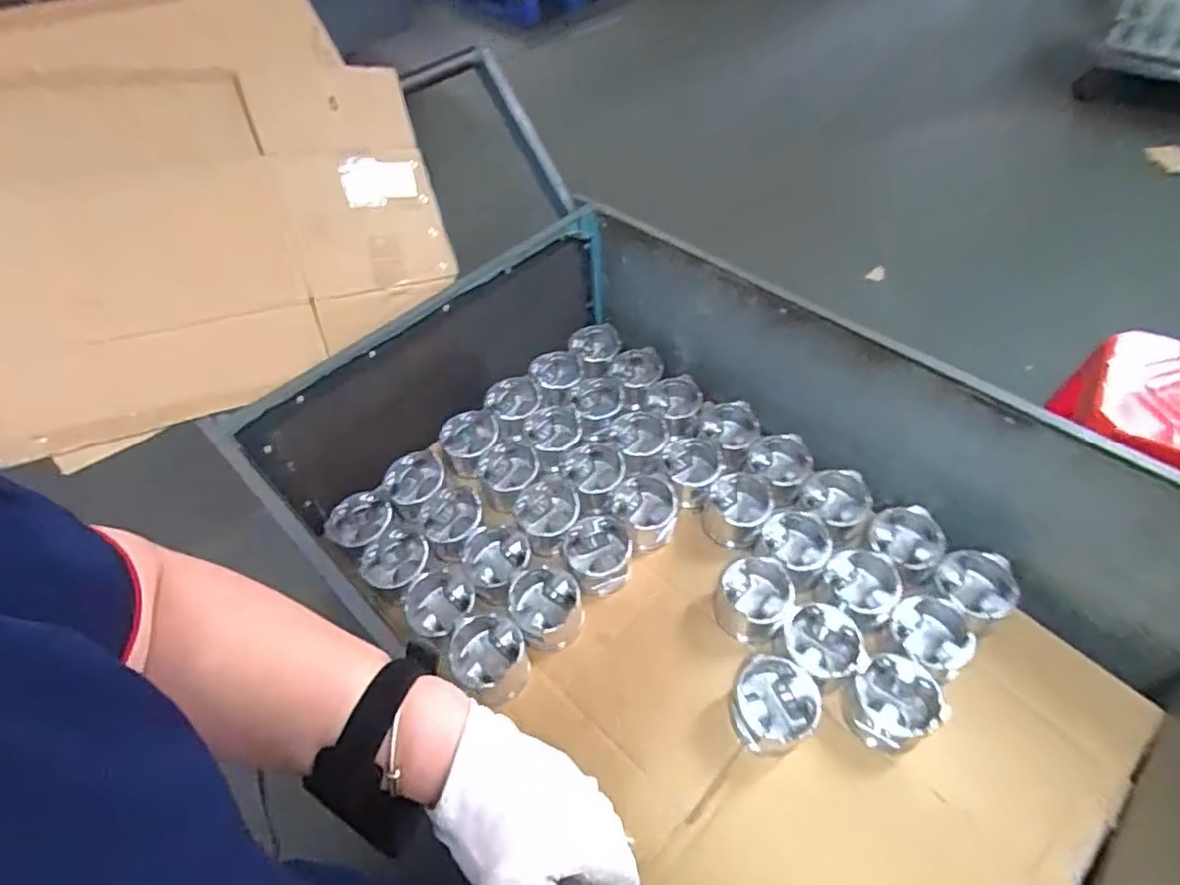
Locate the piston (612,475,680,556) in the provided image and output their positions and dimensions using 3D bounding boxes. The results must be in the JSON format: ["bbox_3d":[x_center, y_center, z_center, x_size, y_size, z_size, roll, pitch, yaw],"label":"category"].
[{"bbox_3d":[0.092,0.113,1.006,0.096,0.073,0.086,-24,52,-14],"label":"piston"}]

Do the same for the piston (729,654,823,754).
[{"bbox_3d":[0.239,0.339,0.824,0.103,0.076,0.101,-3,50,3],"label":"piston"}]

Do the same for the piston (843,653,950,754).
[{"bbox_3d":[0.393,0.346,0.831,0.099,0.100,0.098,-3,50,3],"label":"piston"}]

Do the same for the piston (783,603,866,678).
[{"bbox_3d":[0.318,0.281,0.868,0.098,0.054,0.100,4,51,9],"label":"piston"}]

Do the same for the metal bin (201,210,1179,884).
[{"bbox_3d":[0.164,0.164,0.868,0.747,0.341,1.108,-39,57,-24],"label":"metal bin"}]

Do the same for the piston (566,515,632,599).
[{"bbox_3d":[0.016,0.175,0.974,0.099,0.087,0.093,-3,50,3],"label":"piston"}]

